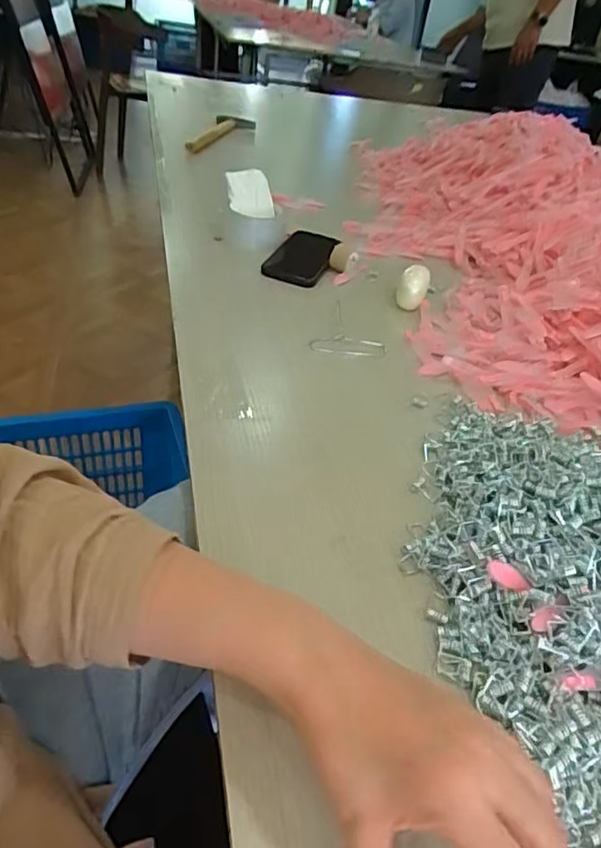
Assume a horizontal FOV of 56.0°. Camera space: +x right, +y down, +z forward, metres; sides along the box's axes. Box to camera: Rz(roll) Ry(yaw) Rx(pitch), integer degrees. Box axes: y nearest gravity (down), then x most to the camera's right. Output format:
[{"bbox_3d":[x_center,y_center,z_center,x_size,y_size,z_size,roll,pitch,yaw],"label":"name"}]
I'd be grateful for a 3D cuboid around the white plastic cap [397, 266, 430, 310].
[{"bbox_3d":[0.141,-0.171,0.706,0.034,0.038,0.043,16,40,7],"label":"white plastic cap"}]

